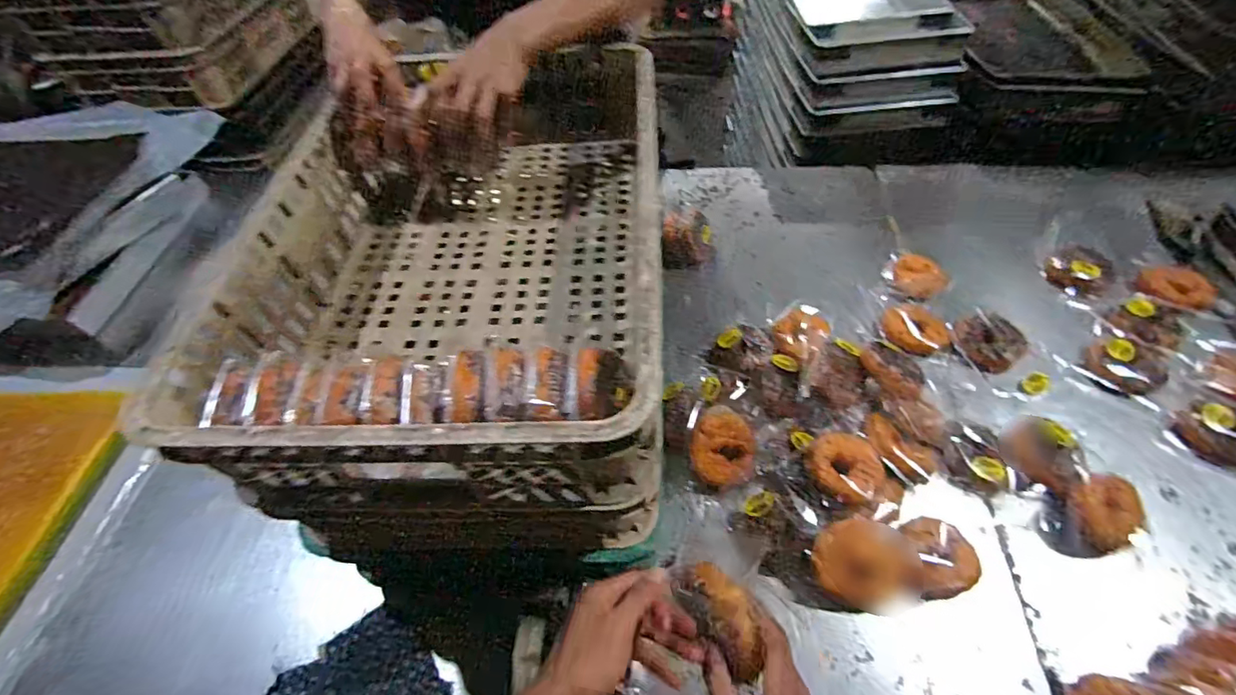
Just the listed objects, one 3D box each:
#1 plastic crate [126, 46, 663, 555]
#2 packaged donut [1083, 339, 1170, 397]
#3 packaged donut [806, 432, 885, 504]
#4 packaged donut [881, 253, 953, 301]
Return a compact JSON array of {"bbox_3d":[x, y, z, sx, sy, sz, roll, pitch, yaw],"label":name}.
[{"bbox_3d":[-0.176,-0.117,0.606,0.404,0.154,0.588,-5,51,0],"label":"plastic crate"},{"bbox_3d":[0.759,0.028,0.801,0.102,0.048,0.082,17,54,17],"label":"packaged donut"},{"bbox_3d":[0.297,0.155,0.694,0.096,0.035,0.090,8,57,11],"label":"packaged donut"},{"bbox_3d":[0.509,-0.118,0.924,0.103,0.028,0.093,34,60,27],"label":"packaged donut"}]

